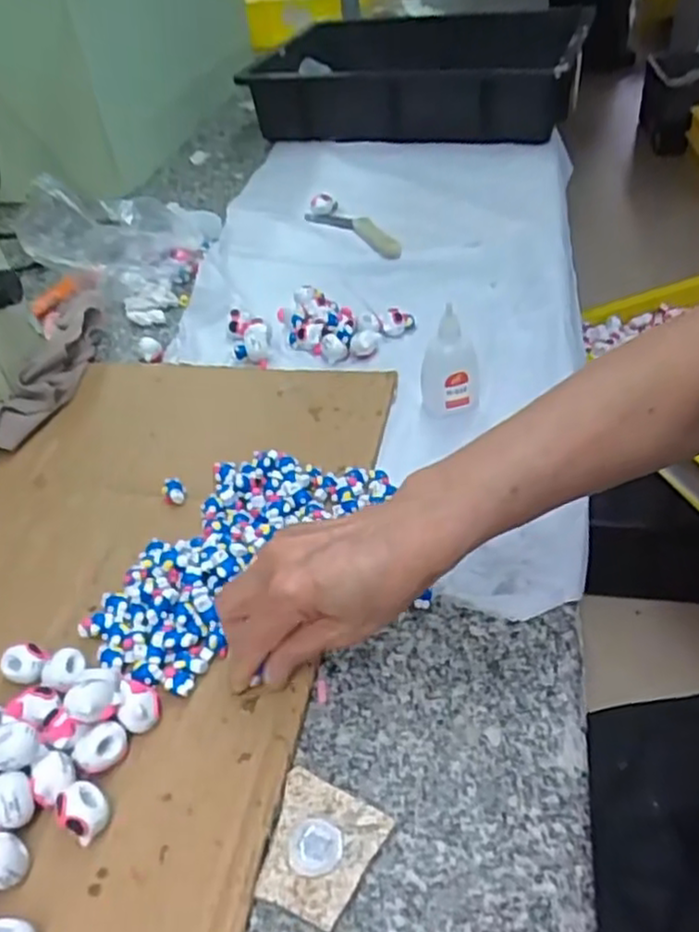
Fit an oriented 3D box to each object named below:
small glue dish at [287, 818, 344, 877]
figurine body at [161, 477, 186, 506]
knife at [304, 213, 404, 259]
[{"bbox_3d":[-0.016,0.178,0.340,0.025,0.005,0.023,-3,43,3],"label":"small glue dish"},{"bbox_3d":[-0.126,0.017,0.520,0.016,0.011,0.019,-15,44,-10],"label":"figurine body"},{"bbox_3d":[0.009,-0.261,0.810,0.035,0.015,0.164,-29,47,-23],"label":"knife"}]

